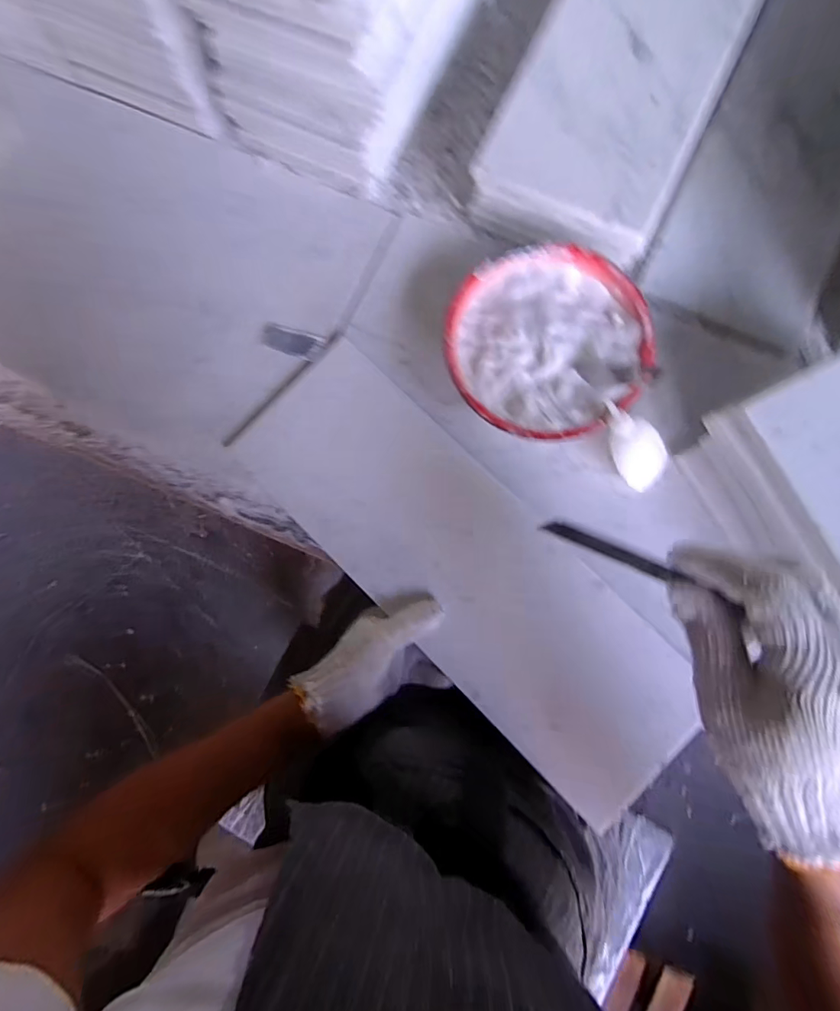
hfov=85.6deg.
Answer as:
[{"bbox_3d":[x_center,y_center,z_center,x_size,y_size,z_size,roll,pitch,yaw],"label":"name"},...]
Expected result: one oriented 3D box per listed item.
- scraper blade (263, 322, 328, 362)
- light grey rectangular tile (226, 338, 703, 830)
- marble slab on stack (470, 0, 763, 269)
[{"bbox_3d":[-0.121,-0.157,0.433,0.062,0.004,0.027,19,83,6],"label":"scraper blade"},{"bbox_3d":[0.038,0.052,0.398,0.447,0.010,0.154,45,86,7],"label":"light grey rectangular tile"},{"bbox_3d":[0.221,-0.470,0.407,0.166,0.033,0.515,24,85,4],"label":"marble slab on stack"}]

